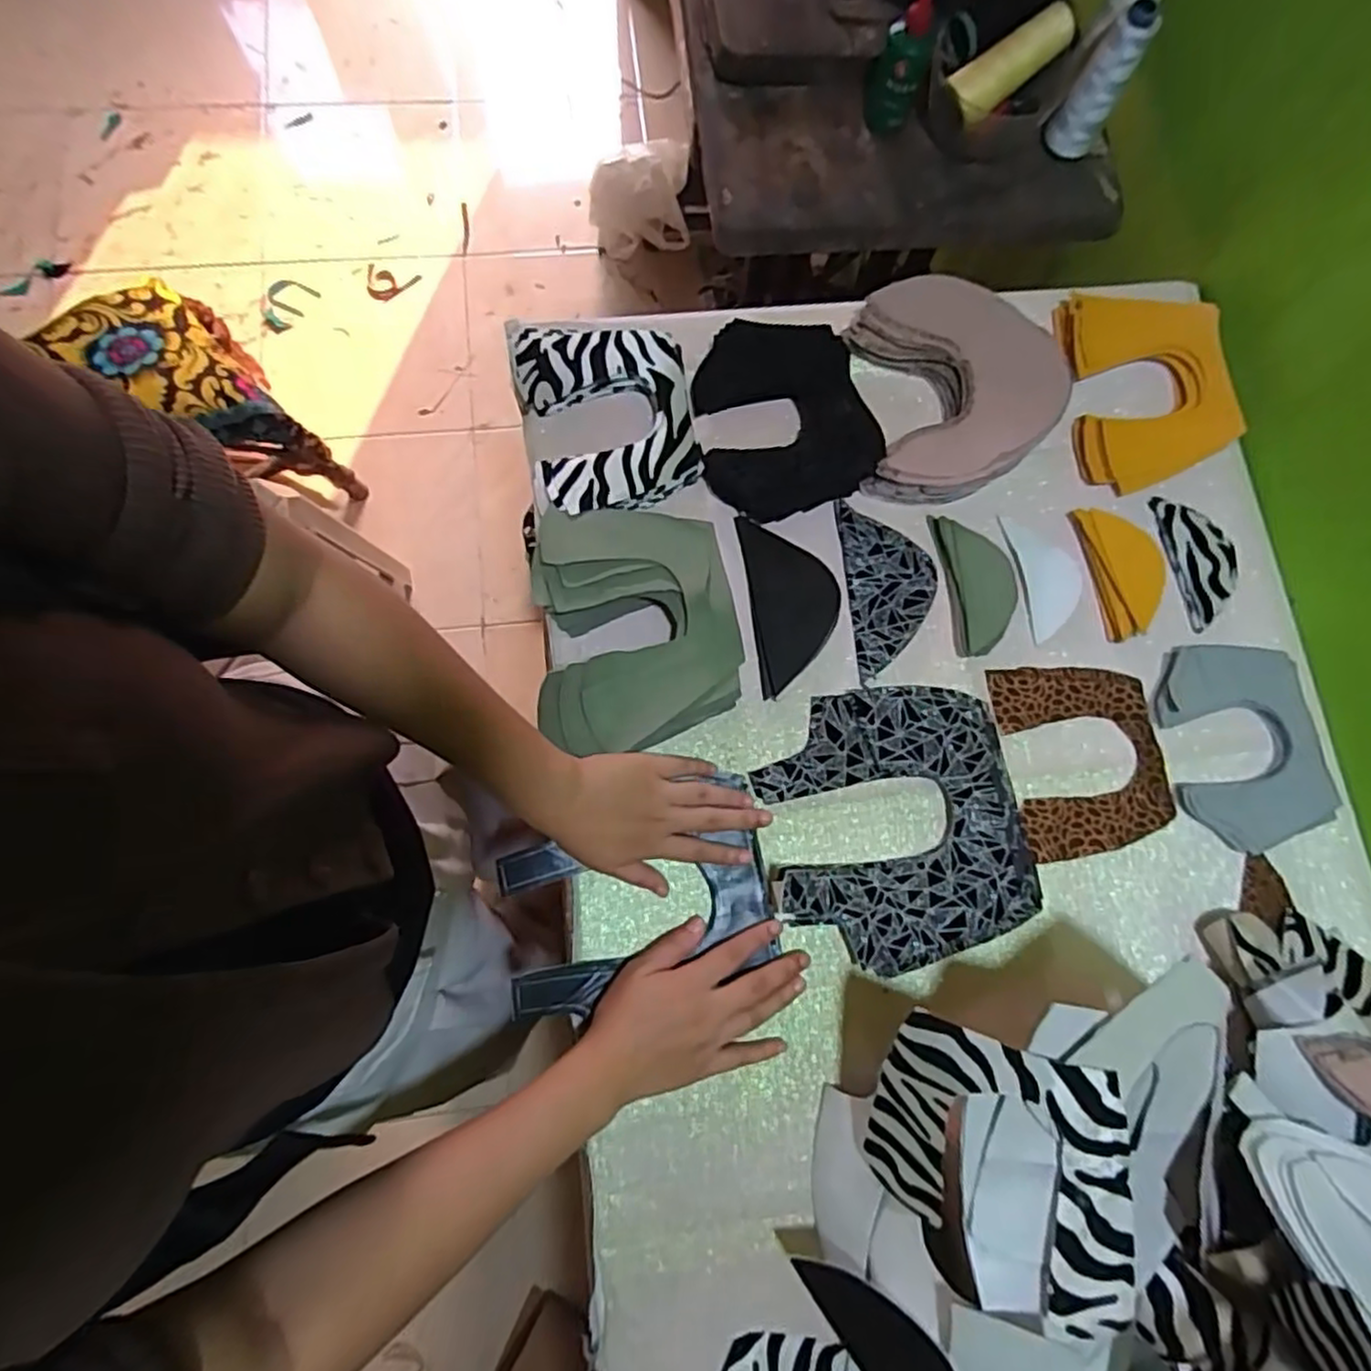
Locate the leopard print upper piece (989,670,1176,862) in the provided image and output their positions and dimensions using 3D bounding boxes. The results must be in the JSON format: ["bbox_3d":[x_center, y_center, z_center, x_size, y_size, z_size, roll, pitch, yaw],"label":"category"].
[{"bbox_3d":[0.310,0.055,0.548,0.122,0.004,0.146,-7,77,-2],"label":"leopard print upper piece"}]

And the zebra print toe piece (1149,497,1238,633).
[{"bbox_3d":[0.427,-0.105,0.583,0.051,0.010,0.113,-10,77,-3],"label":"zebra print toe piece"}]

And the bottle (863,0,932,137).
[{"bbox_3d":[0.192,-0.555,0.628,0.048,0.110,0.044,15,77,3],"label":"bottle"}]

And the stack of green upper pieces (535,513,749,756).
[{"bbox_3d":[-0.036,-0.042,0.526,0.140,0.054,0.176,-5,77,-2],"label":"stack of green upper pieces"}]

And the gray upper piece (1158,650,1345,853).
[{"bbox_3d":[0.432,0.045,0.544,0.111,0.011,0.154,-6,77,-2],"label":"gray upper piece"}]

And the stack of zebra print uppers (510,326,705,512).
[{"bbox_3d":[-0.060,-0.214,0.571,0.132,0.034,0.154,-10,77,-3],"label":"stack of zebra print uppers"}]

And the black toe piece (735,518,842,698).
[{"bbox_3d":[0.086,-0.066,0.559,0.069,0.009,0.142,-9,75,5],"label":"black toe piece"}]

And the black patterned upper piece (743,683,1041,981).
[{"bbox_3d":[0.153,0.099,0.510,0.183,0.038,0.197,0,77,-1],"label":"black patterned upper piece"}]

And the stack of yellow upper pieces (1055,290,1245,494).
[{"bbox_3d":[0.392,-0.256,0.597,0.128,0.030,0.168,-4,77,-2],"label":"stack of yellow upper pieces"}]

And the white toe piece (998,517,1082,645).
[{"bbox_3d":[0.296,-0.090,0.577,0.053,0.008,0.098,-13,77,-4],"label":"white toe piece"}]

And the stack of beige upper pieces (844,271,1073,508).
[{"bbox_3d":[0.228,-0.247,0.587,0.172,0.042,0.176,-10,77,-3],"label":"stack of beige upper pieces"}]

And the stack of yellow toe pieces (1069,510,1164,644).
[{"bbox_3d":[0.360,-0.095,0.573,0.064,0.007,0.109,-12,77,-4],"label":"stack of yellow toe pieces"}]

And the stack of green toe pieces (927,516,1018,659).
[{"bbox_3d":[0.234,-0.083,0.563,0.054,0.009,0.116,-6,77,-2],"label":"stack of green toe pieces"}]

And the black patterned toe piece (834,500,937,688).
[{"bbox_3d":[0.166,-0.077,0.567,0.071,0.004,0.144,-5,77,-2],"label":"black patterned toe piece"}]

